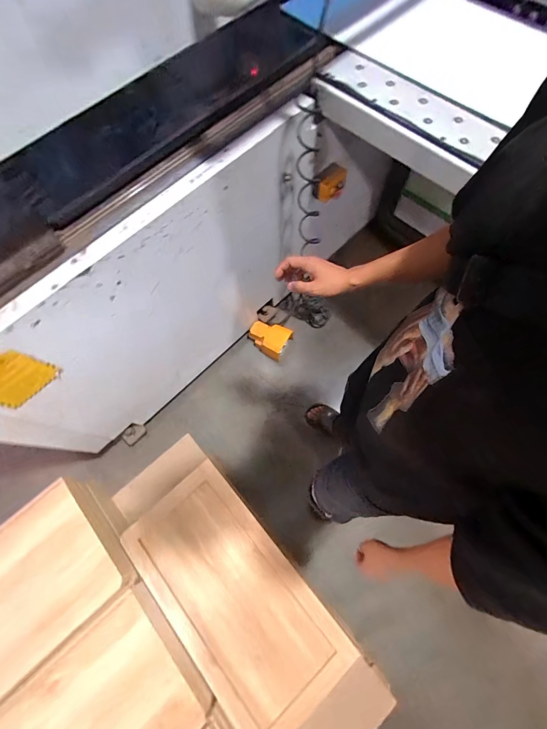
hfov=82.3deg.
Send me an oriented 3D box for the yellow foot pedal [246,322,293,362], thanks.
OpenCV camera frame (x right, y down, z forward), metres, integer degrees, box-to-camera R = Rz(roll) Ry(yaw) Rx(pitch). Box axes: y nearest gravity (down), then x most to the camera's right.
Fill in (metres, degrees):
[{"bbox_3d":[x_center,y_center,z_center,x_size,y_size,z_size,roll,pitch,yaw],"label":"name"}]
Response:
[{"bbox_3d":[-0.023,-0.138,1.554,0.188,0.112,0.139,32,75,12],"label":"yellow foot pedal"}]

